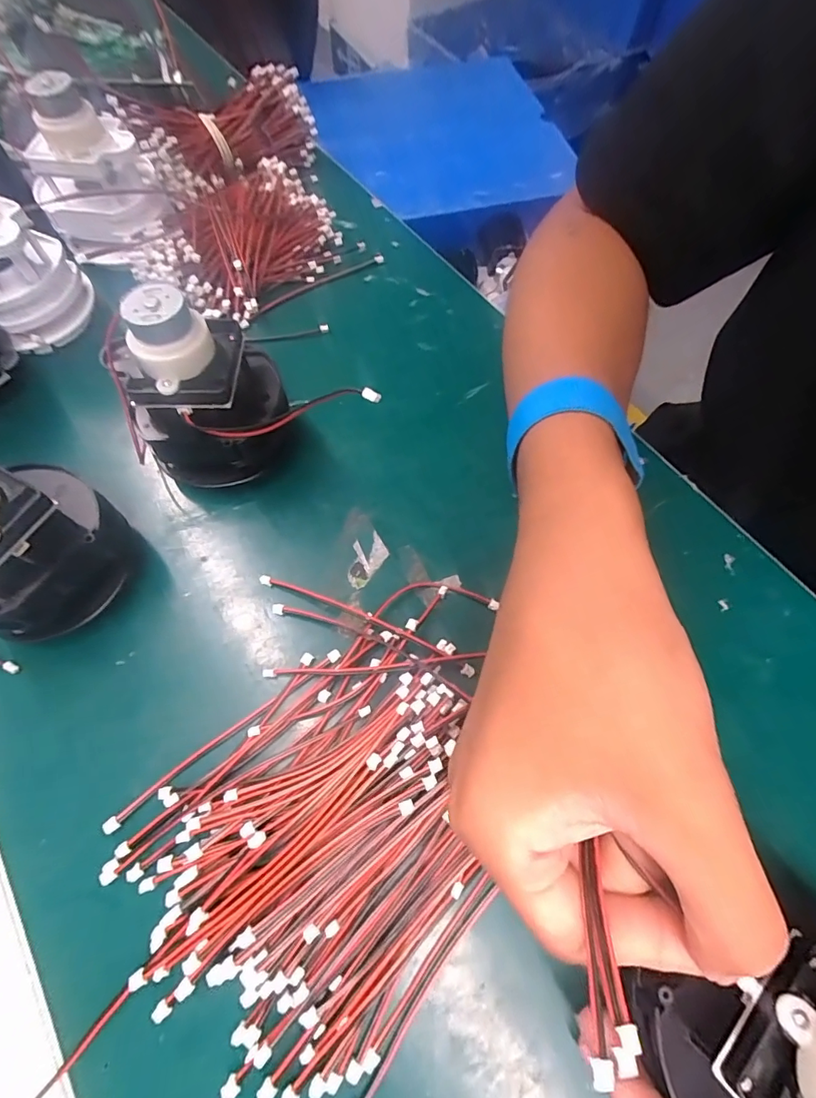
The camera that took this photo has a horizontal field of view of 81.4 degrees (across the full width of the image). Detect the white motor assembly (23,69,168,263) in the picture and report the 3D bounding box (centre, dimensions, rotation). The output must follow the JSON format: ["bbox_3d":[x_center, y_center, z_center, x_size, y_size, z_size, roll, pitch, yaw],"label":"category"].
[{"bbox_3d":[-0.179,-0.214,0.265,0.068,0.065,0.065,-26,68,-12],"label":"white motor assembly"}]

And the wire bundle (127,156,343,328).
[{"bbox_3d":[-0.100,-0.194,0.301,0.079,0.031,0.124,36,70,15],"label":"wire bundle"}]

